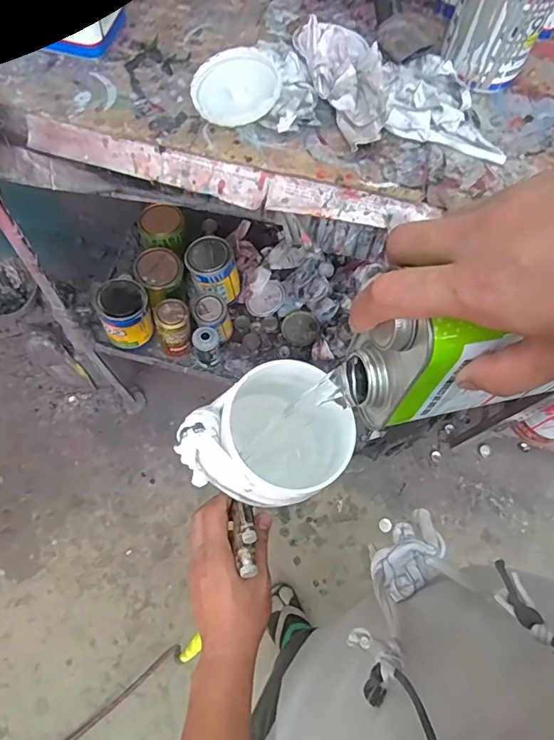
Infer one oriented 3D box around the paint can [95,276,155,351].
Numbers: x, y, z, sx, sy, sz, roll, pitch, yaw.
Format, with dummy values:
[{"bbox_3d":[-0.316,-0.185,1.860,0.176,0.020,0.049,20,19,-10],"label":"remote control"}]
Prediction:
[{"bbox_3d":[-0.326,-0.126,1.049,0.100,0.128,0.104,2,66,-3],"label":"paint can"}]

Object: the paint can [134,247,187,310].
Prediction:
[{"bbox_3d":[-0.252,-0.194,1.076,0.104,0.111,0.114,-30,71,-16],"label":"paint can"}]

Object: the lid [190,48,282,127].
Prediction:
[{"bbox_3d":[-0.045,-0.311,0.537,0.095,0.015,0.090,-2,77,7],"label":"lid"}]

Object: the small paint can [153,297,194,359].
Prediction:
[{"bbox_3d":[-0.222,-0.090,1.050,0.080,0.122,0.084,-17,68,-11],"label":"small paint can"}]

